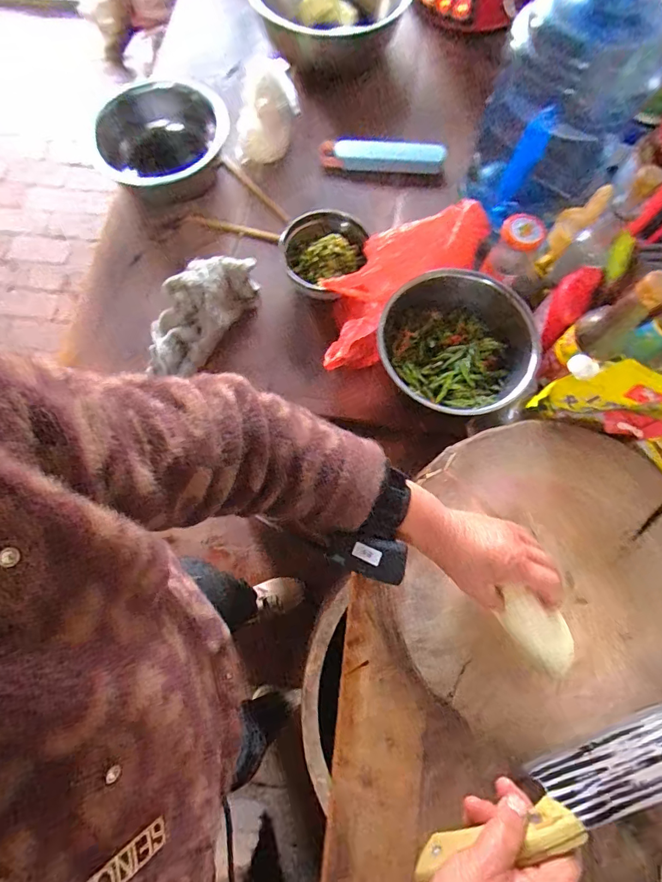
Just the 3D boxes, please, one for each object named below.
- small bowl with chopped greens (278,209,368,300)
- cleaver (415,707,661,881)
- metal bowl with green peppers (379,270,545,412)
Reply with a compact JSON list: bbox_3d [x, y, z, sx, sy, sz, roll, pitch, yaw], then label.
[{"bbox_3d":[-0.007,-0.300,0.716,0.135,0.058,0.131,0,75,2],"label":"small bowl with chopped greens"},{"bbox_3d":[0.183,0.262,0.327,0.254,0.071,0.020,-27,76,0],"label":"cleaver"},{"bbox_3d":[0.190,-0.145,0.658,0.217,0.078,0.217,0,75,2],"label":"metal bowl with green peppers"}]

